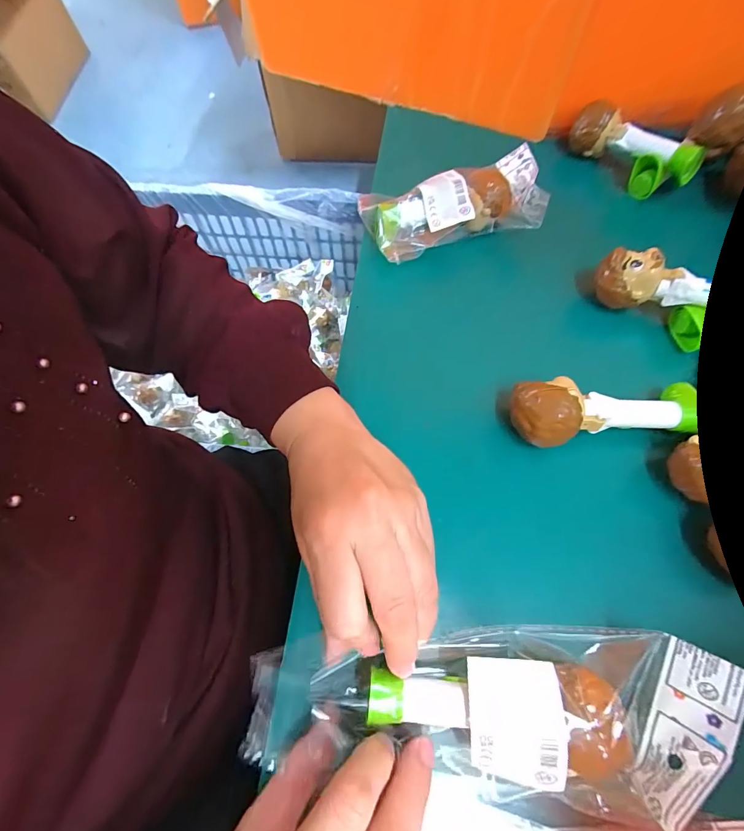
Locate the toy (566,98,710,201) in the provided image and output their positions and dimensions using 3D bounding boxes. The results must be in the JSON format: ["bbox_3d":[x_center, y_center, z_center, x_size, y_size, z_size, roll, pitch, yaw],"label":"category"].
[{"bbox_3d":[0.249,-0.257,0.365,0.033,0.044,0.116,-39,71,-15],"label":"toy"}]

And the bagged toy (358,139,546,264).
[{"bbox_3d":[0.076,-0.189,0.341,0.163,0.034,0.086,-17,66,-6],"label":"bagged toy"}]

